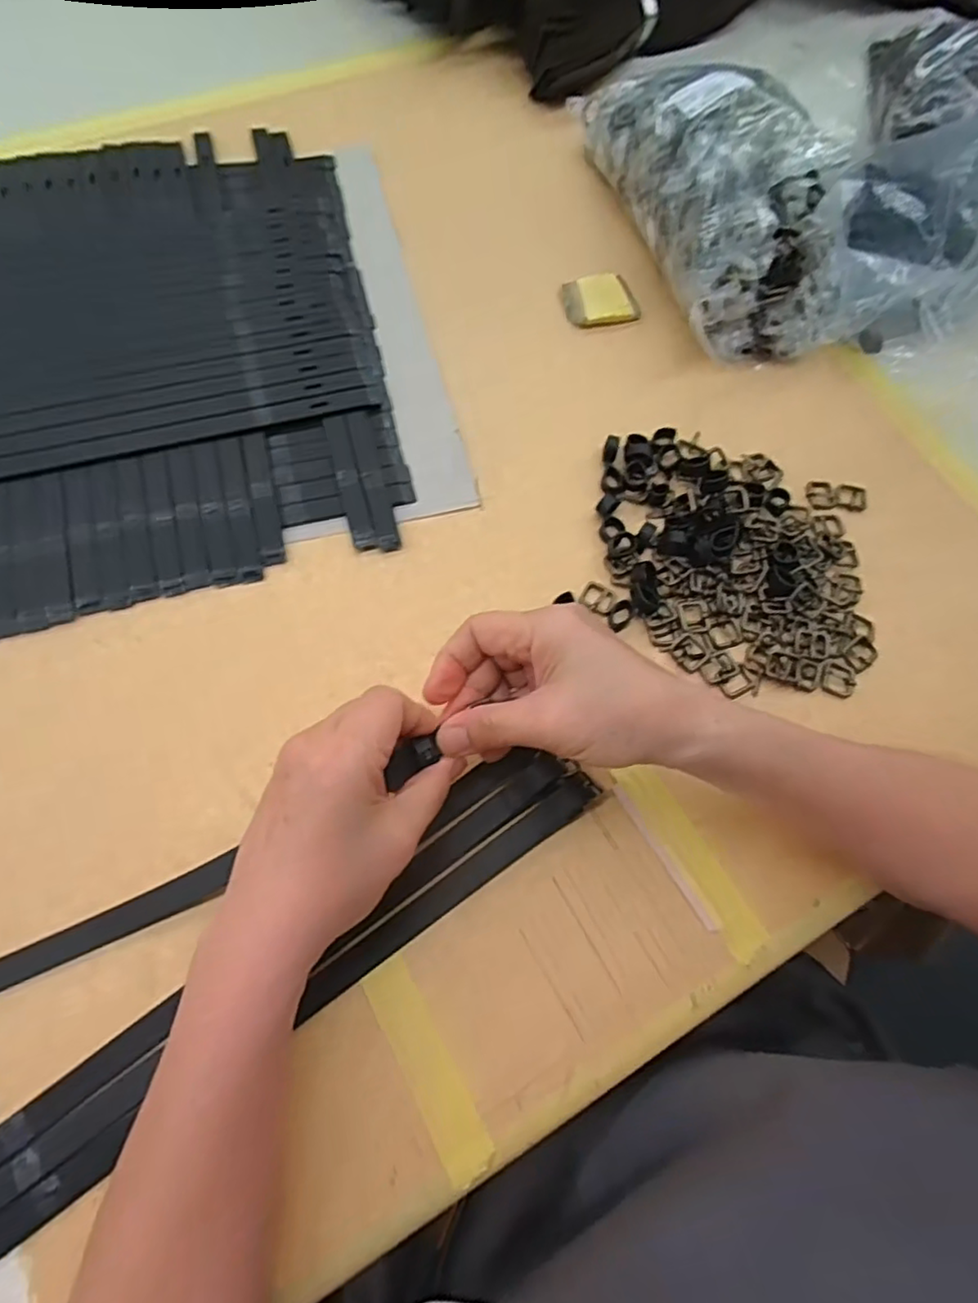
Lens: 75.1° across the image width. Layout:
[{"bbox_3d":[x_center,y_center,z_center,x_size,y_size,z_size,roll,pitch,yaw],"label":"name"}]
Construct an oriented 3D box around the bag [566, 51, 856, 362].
[{"bbox_3d":[0.181,-0.373,0.494,0.127,0.101,0.282,-12,70,-9],"label":"bag"}]

